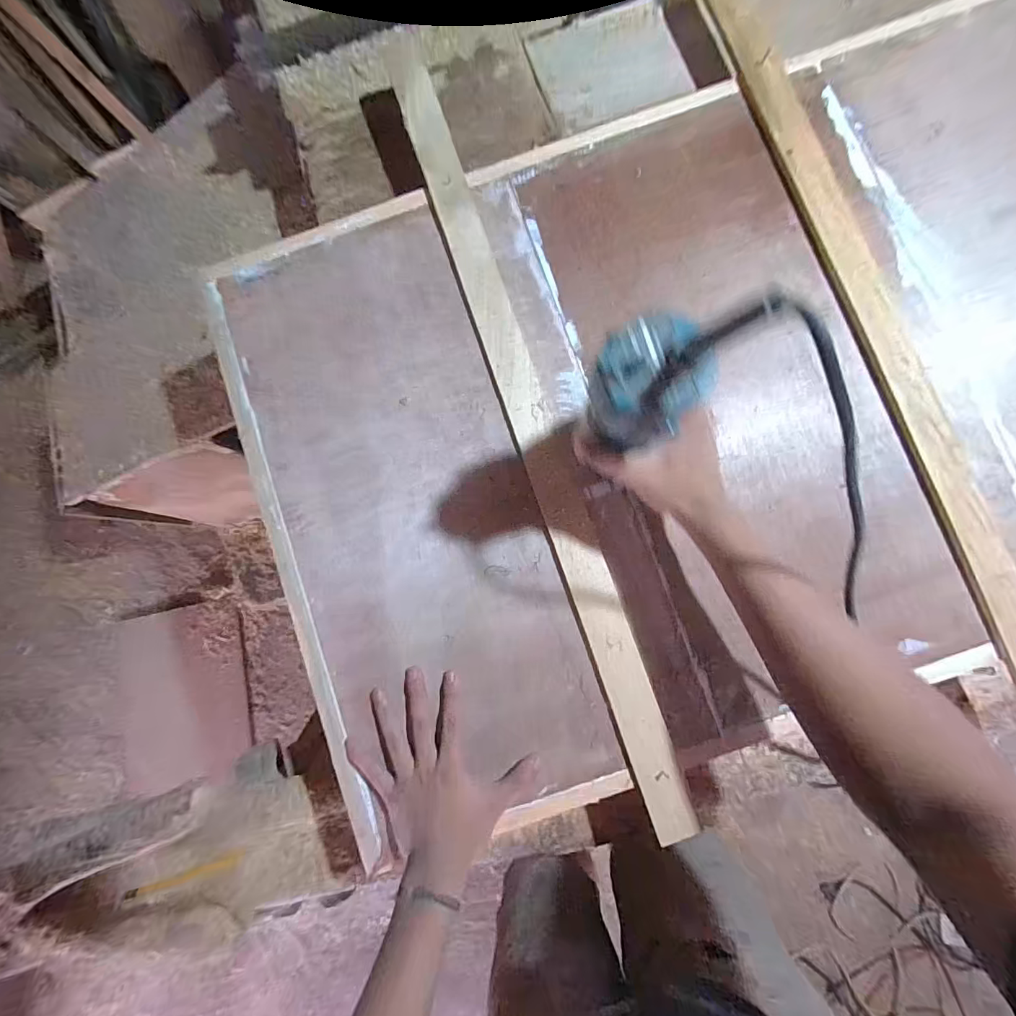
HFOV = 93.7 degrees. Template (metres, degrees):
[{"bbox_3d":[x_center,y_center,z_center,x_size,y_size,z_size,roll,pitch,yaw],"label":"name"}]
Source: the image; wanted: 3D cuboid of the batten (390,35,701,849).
[{"bbox_3d":[0.021,-0.102,0.495,0.041,0.023,0.859,-18,83,1],"label":"batten"}]

